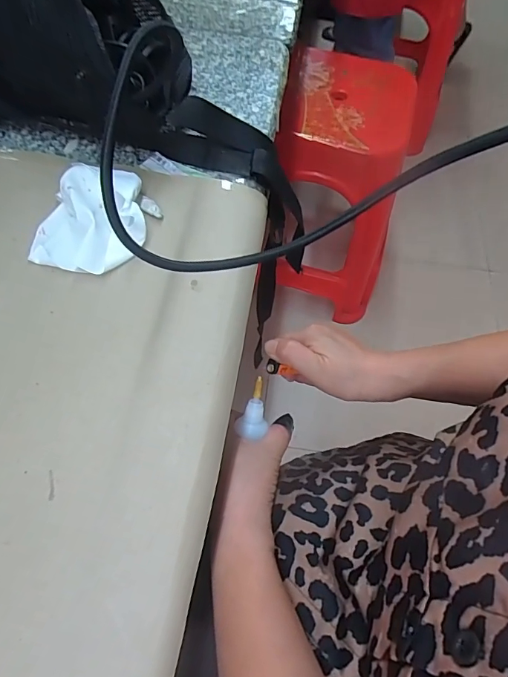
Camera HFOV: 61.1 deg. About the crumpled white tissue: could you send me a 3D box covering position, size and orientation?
[{"bbox_3d":[-0.119,-0.088,0.317,0.080,0.027,0.081,13,62,4],"label":"crumpled white tissue"}]

